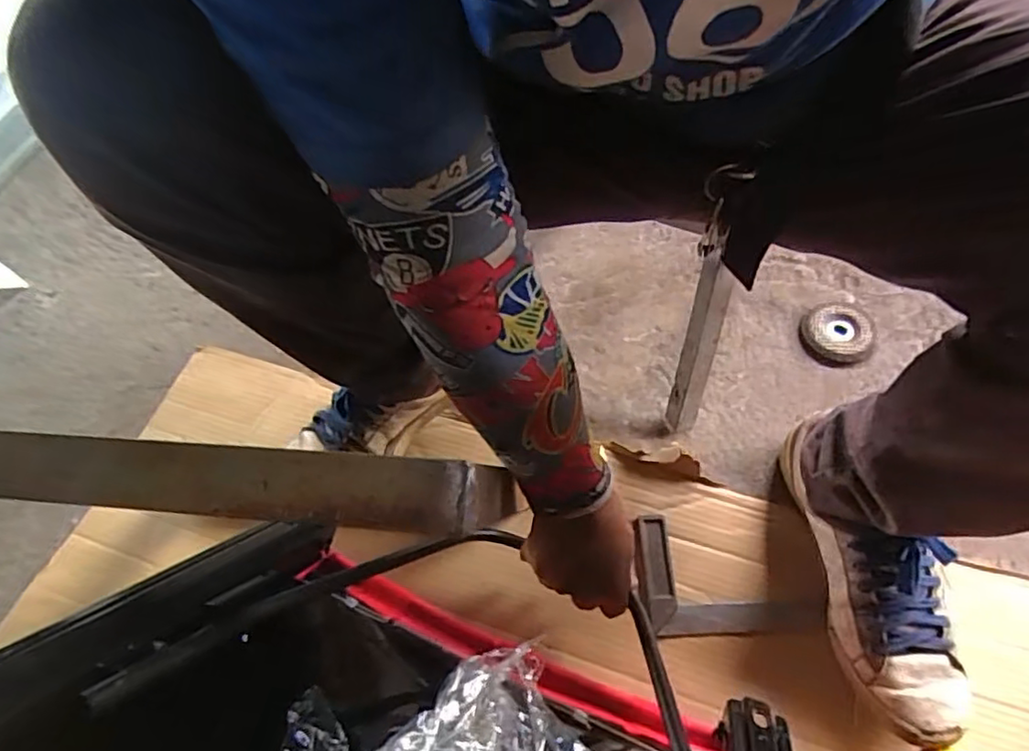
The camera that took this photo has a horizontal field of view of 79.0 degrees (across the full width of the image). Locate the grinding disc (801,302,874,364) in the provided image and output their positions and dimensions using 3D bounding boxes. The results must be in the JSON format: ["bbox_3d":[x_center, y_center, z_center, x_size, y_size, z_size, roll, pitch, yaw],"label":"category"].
[{"bbox_3d":[0.381,-0.052,0.738,0.075,0.013,0.081,-1,59,2],"label":"grinding disc"}]

